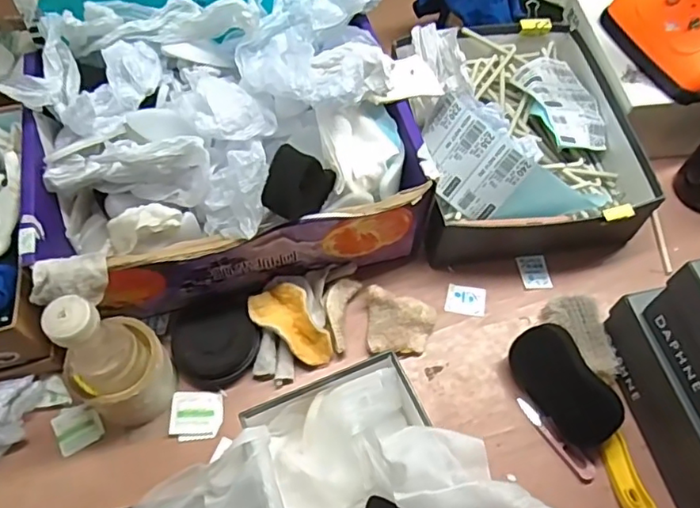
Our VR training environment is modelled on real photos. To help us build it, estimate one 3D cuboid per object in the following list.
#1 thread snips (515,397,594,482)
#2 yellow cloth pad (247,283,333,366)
[{"bbox_3d":[0.214,0.189,0.598,0.017,0.012,0.099,-32,66,-18],"label":"thread snips"},{"bbox_3d":[-0.059,0.076,0.628,0.104,0.013,0.056,47,68,0],"label":"yellow cloth pad"}]

